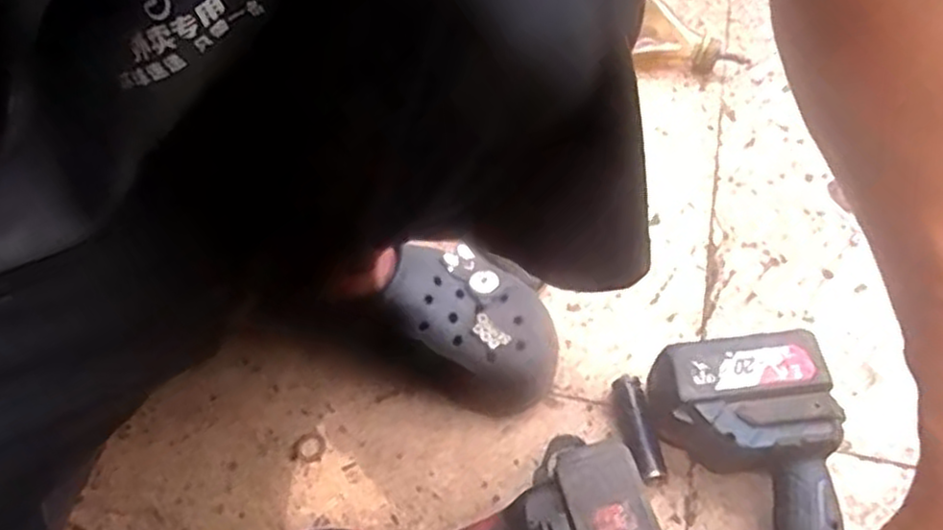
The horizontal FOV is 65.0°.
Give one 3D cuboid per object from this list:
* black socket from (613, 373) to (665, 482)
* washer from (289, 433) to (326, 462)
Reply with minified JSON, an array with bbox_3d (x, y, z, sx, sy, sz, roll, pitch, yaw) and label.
[{"bbox_3d":[0.123,0.120,0.547,0.019,0.022,0.080,-10,60,-2],"label":"black socket"},{"bbox_3d":[-0.124,0.138,0.560,0.026,0.004,0.022,5,60,7],"label":"washer"}]

